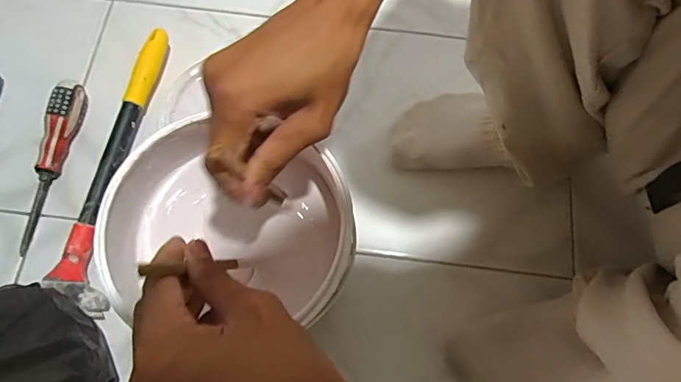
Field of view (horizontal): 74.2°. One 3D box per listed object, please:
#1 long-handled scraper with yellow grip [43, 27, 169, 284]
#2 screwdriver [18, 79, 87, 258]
[{"bbox_3d":[-0.254,-0.048,0.514,0.034,0.038,0.303,13,70,4],"label":"long-handled scraper with yellow grip"},{"bbox_3d":[-0.330,-0.031,0.513,0.025,0.032,0.195,11,82,3],"label":"screwdriver"}]

